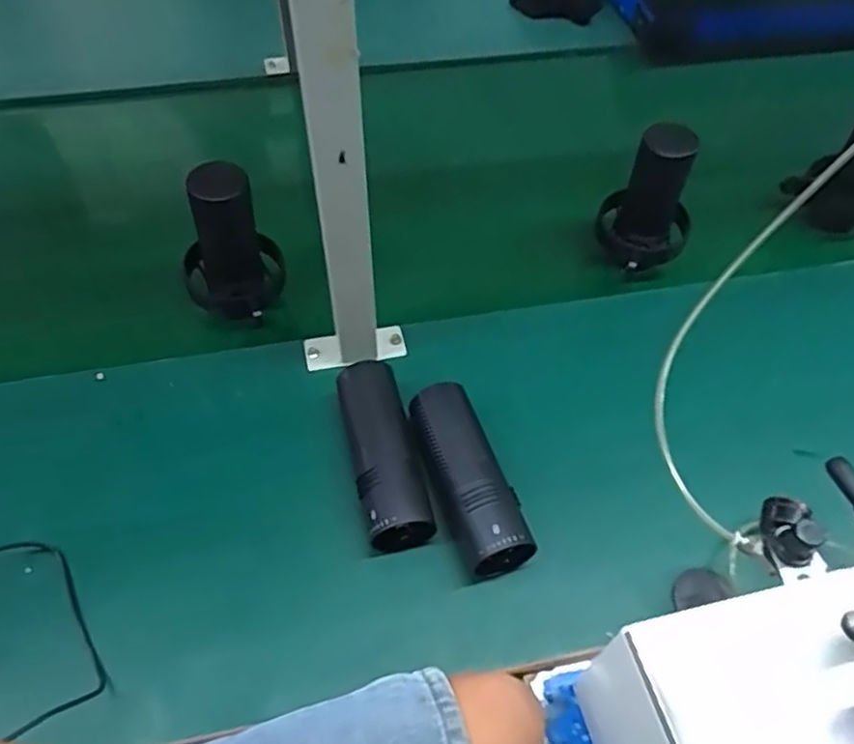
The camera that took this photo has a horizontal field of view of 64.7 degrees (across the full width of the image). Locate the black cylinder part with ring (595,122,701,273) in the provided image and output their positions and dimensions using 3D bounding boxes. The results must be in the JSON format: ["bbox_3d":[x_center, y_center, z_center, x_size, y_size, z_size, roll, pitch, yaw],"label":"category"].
[{"bbox_3d":[0.245,-0.188,0.708,0.075,0.160,0.080,-8,55,-7],"label":"black cylinder part with ring"}]

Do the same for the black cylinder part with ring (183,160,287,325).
[{"bbox_3d":[-0.196,-0.116,0.654,0.096,0.165,0.099,-8,55,-7],"label":"black cylinder part with ring"}]

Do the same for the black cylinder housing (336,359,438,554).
[{"bbox_3d":[-0.039,0.071,0.585,0.056,0.052,0.163,-12,56,-10],"label":"black cylinder housing"}]

